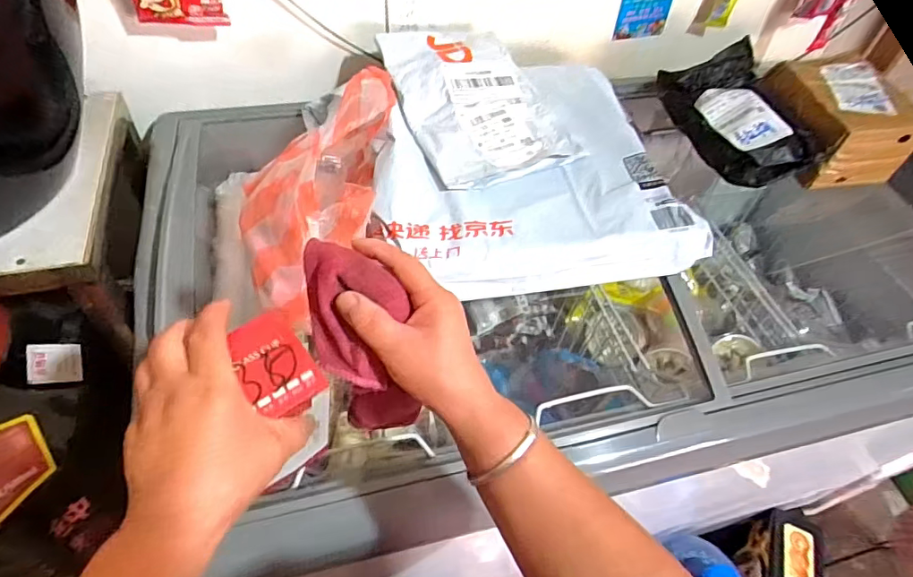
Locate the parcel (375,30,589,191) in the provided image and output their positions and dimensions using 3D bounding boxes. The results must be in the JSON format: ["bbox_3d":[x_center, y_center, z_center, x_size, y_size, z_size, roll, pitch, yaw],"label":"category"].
[{"bbox_3d":[0.018,-0.249,0.673,0.187,0.017,0.266,-19,66,-17],"label":"parcel"}]

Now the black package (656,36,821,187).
[{"bbox_3d":[0.403,-0.246,0.760,0.132,0.043,0.216,-27,66,26],"label":"black package"}]

